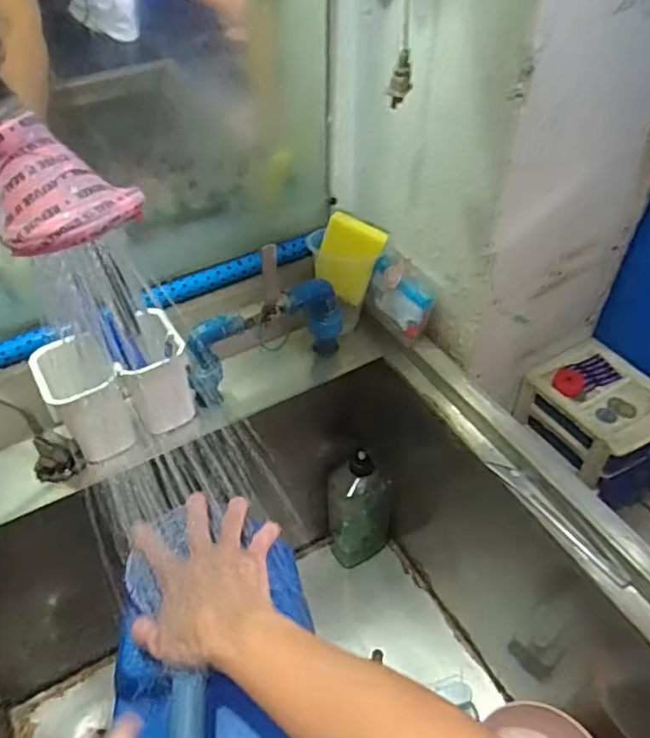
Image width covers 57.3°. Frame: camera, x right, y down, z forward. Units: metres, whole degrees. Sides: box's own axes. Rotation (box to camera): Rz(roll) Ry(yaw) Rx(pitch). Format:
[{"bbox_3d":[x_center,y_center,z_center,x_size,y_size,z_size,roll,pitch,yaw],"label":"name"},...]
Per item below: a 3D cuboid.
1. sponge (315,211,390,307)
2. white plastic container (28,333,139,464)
[{"bbox_3d":[0.027,-0.132,0.713,0.069,0.093,0.022,22,24,-1],"label":"sponge"},{"bbox_3d":[-0.247,0.034,0.624,0.071,0.122,0.075,-25,51,-22],"label":"white plastic container"}]

